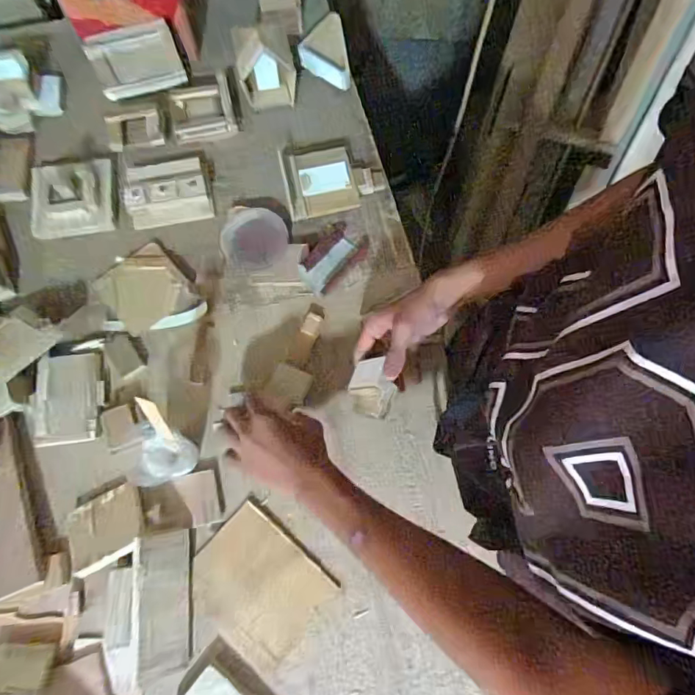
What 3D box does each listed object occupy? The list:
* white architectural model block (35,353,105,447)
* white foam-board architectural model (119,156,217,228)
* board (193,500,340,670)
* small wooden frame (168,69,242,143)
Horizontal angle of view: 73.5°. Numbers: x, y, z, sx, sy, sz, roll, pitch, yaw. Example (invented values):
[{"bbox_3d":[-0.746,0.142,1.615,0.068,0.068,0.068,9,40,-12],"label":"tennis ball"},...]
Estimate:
[{"bbox_3d":[-0.359,0.064,0.599,0.079,0.011,0.115,-7,73,-4],"label":"white architectural model block"},{"bbox_3d":[-0.266,-0.236,0.685,0.126,0.027,0.106,-8,73,-5],"label":"white foam-board architectural model"},{"bbox_3d":[-0.107,0.281,0.553,0.149,0.012,0.122,40,75,10],"label":"board"},{"bbox_3d":[-0.225,-0.373,0.724,0.096,0.033,0.096,-15,74,-7],"label":"small wooden frame"}]

